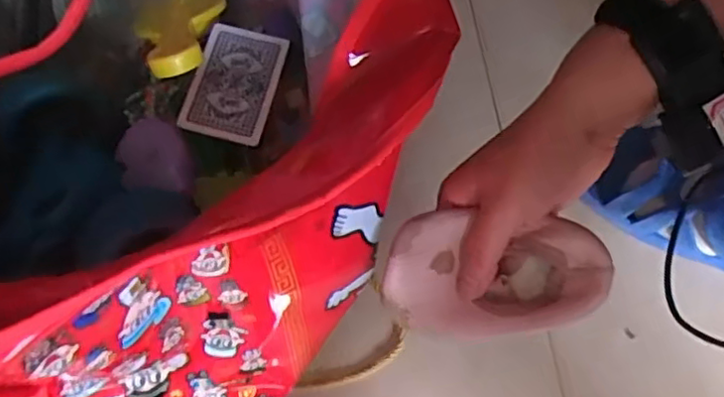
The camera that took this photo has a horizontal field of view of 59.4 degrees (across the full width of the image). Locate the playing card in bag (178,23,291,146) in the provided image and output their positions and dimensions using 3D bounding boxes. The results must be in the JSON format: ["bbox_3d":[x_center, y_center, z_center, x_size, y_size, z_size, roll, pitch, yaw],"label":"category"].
[{"bbox_3d":[-0.089,-0.081,0.443,0.056,0.004,0.084,15,71,1],"label":"playing card in bag"}]

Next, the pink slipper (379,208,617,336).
[{"bbox_3d":[0.077,0.045,0.385,0.129,0.039,0.073,1,98,-2],"label":"pink slipper"}]

